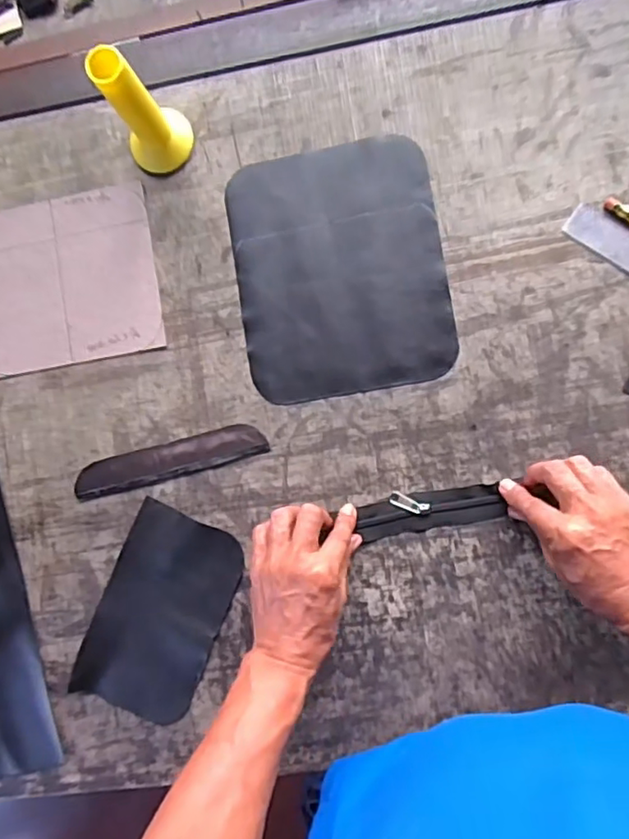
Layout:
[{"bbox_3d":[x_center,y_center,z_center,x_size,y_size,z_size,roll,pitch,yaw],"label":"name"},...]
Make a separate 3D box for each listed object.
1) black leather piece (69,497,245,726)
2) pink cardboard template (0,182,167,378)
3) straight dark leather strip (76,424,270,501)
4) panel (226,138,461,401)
[{"bbox_3d":[-0.143,0.181,0.544,0.112,0.006,0.185,22,90,7],"label":"black leather piece"},{"bbox_3d":[-0.244,-0.134,0.567,0.186,0.005,0.160,-9,86,7],"label":"pink cardboard template"},{"bbox_3d":[-0.135,0.038,0.544,0.181,0.010,0.033,-15,86,6],"label":"straight dark leather strip"},{"bbox_3d":[0.022,-0.138,0.538,0.186,0.005,0.225,-9,86,7],"label":"panel"}]

